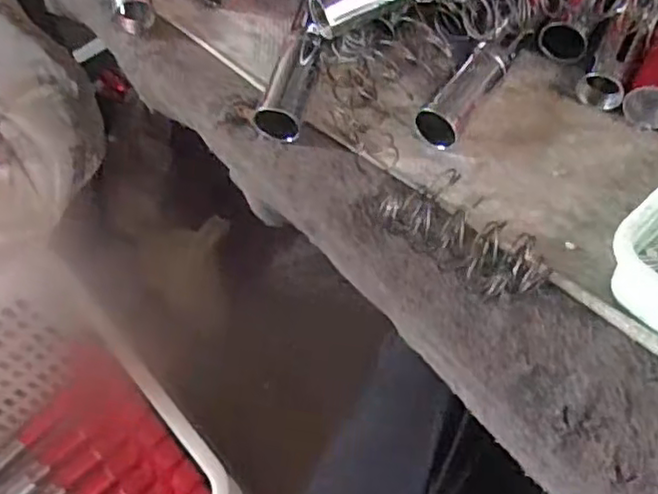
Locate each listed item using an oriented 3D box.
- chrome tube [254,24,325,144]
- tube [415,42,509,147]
[{"bbox_3d":[-0.022,-0.099,0.407,0.025,0.022,0.073,11,62,10],"label":"chrome tube"},{"bbox_3d":[0.081,-0.090,0.398,0.023,0.025,0.075,31,67,19],"label":"tube"}]

